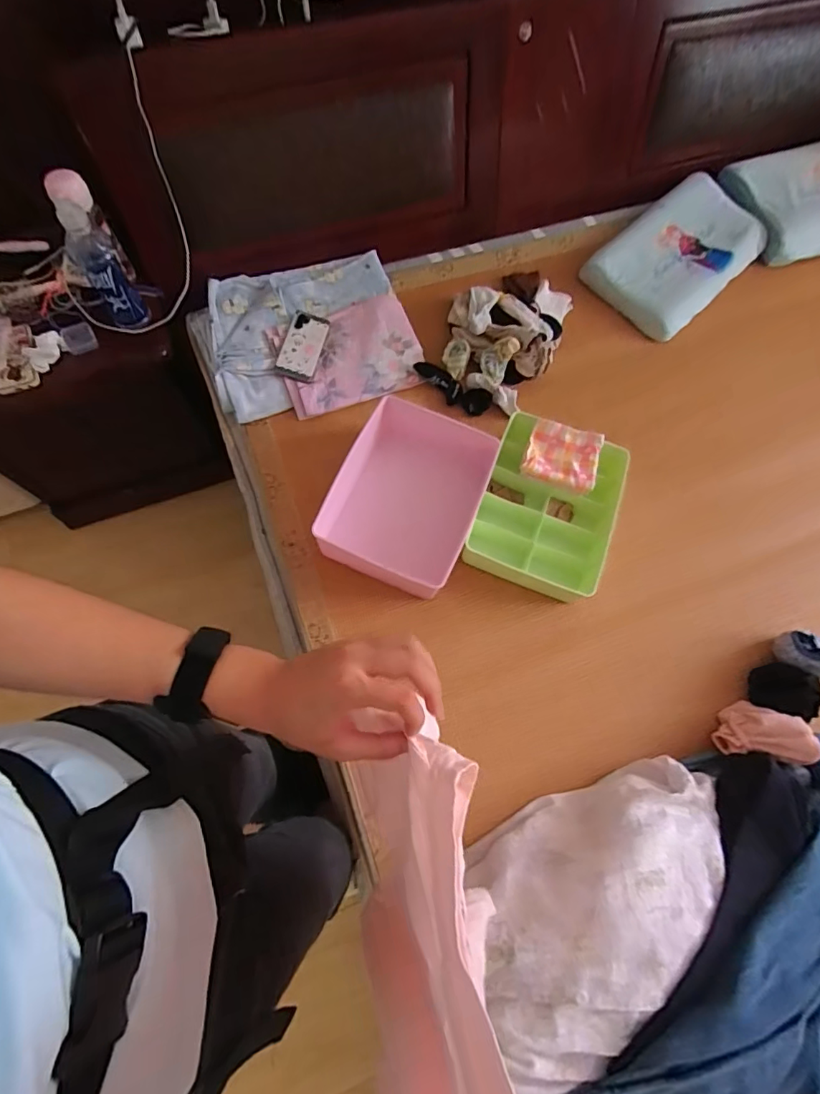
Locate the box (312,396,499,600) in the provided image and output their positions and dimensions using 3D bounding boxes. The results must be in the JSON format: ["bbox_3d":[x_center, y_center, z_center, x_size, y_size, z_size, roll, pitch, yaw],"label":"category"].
[{"bbox_3d":[-0.003,-0.097,0.888,0.278,0.091,0.332,20,70,5],"label":"box"}]

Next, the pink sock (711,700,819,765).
[{"bbox_3d":[0.556,0.289,0.789,0.112,0.105,0.089,9,69,1],"label":"pink sock"}]

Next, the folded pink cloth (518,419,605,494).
[{"bbox_3d":[0.282,-0.169,0.909,0.135,0.043,0.111,22,70,6],"label":"folded pink cloth"}]

